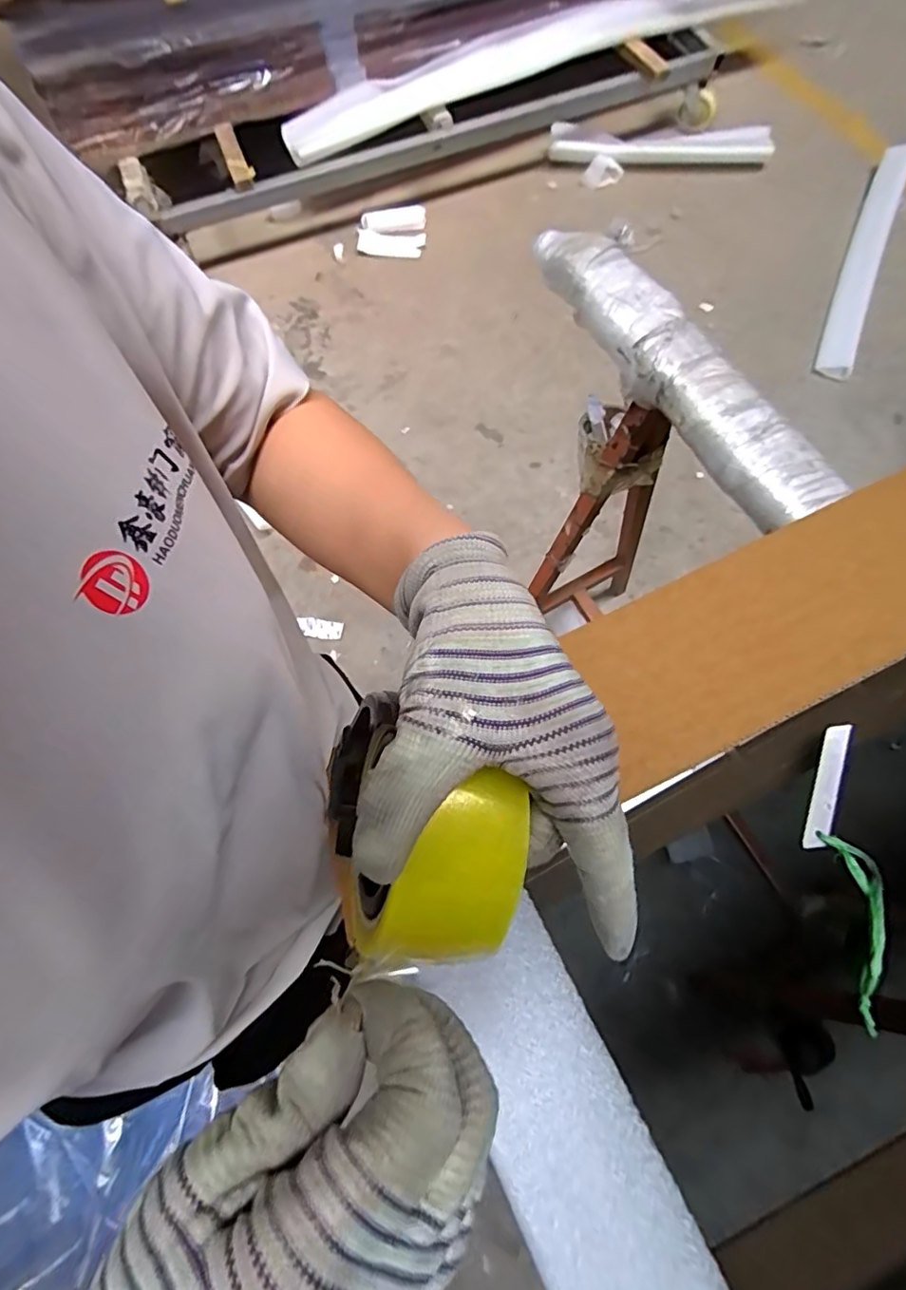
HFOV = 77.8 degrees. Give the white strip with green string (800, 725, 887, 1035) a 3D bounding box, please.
[{"bbox_3d":[0.290,0.162,0.414,0.043,0.019,0.203,0,71,2],"label":"white strip with green string"}]

